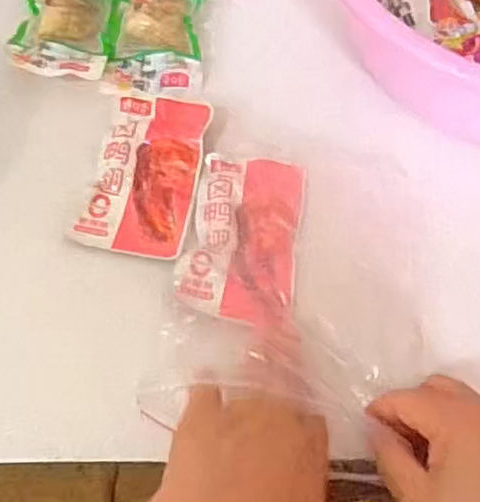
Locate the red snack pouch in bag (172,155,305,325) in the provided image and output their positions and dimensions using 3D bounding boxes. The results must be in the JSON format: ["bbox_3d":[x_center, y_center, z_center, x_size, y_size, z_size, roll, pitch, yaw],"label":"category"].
[{"bbox_3d":[0.003,-0.013,0.460,0.072,0.011,0.134,8,56,4],"label":"red snack pouch in bag"}]

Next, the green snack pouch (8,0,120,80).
[{"bbox_3d":[-0.143,-0.187,0.564,0.076,0.015,0.121,3,56,0],"label":"green snack pouch"}]

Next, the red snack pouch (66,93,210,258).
[{"bbox_3d":[-0.067,-0.057,0.488,0.073,0.013,0.133,9,56,4],"label":"red snack pouch"}]

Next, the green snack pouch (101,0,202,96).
[{"bbox_3d":[-0.068,-0.183,0.564,0.074,0.012,0.139,2,56,-1],"label":"green snack pouch"}]

